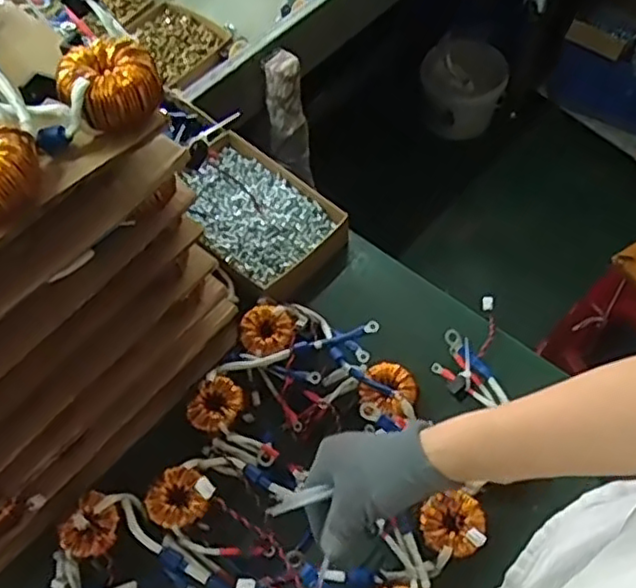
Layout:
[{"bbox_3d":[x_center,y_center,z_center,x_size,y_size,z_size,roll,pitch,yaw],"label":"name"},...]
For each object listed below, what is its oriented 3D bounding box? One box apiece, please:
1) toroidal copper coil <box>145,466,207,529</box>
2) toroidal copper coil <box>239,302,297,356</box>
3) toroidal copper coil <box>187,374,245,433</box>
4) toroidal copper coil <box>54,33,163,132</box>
[{"bbox_3d":[-0.133,0.190,0.603,0.051,0.014,0.052,-2,58,2],"label":"toroidal copper coil"},{"bbox_3d":[-0.053,0.039,0.690,0.057,0.017,0.056,-1,59,2],"label":"toroidal copper coil"},{"bbox_3d":[-0.101,0.111,0.649,0.047,0.023,0.058,26,64,17],"label":"toroidal copper coil"},{"bbox_3d":[-0.137,-0.138,0.422,0.060,0.034,0.059,-1,59,2],"label":"toroidal copper coil"}]

